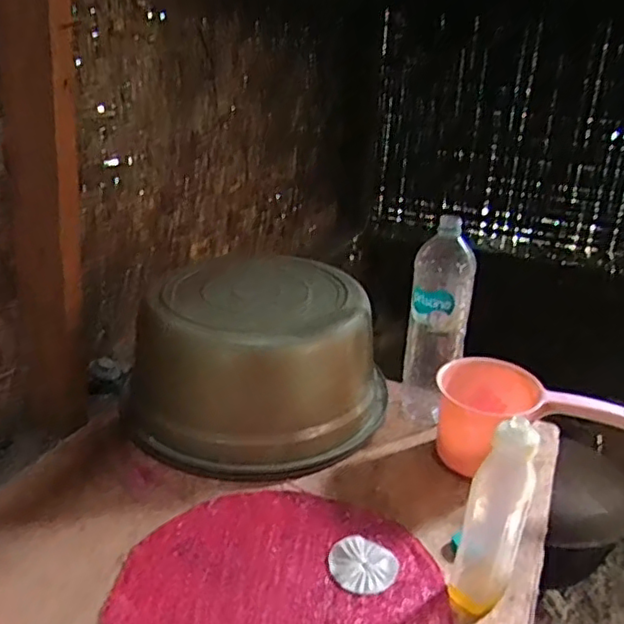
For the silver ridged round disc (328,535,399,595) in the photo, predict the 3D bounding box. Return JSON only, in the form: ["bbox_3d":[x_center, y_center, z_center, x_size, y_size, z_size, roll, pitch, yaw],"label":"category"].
[{"bbox_3d":[0.057,0.286,0.718,0.075,0.005,0.077,-15,32,-38],"label":"silver ridged round disc"}]

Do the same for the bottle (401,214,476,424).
[{"bbox_3d":[0.178,0.025,0.914,0.085,0.317,0.088,11,25,11],"label":"bottle"}]

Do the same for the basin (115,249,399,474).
[{"bbox_3d":[-0.076,0.069,0.925,0.308,0.207,0.318,21,28,29],"label":"basin"}]

